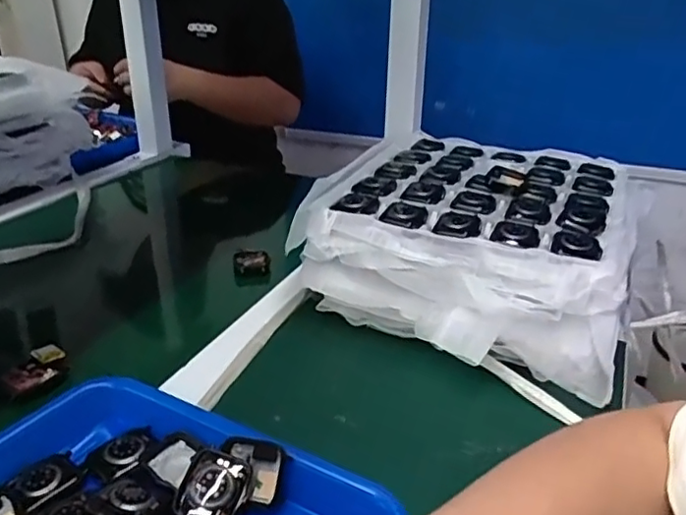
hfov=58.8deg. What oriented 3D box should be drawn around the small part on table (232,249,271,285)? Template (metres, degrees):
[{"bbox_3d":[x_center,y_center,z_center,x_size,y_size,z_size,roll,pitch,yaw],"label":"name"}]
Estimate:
[{"bbox_3d":[-0.098,0.010,0.658,0.038,0.023,0.045,-2,26,-5],"label":"small part on table"}]

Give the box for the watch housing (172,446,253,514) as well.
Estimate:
[{"bbox_3d":[-0.074,0.131,0.346,0.036,0.007,0.041,14,49,11],"label":"watch housing"}]

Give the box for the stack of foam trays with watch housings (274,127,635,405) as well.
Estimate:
[{"bbox_3d":[0.121,-0.014,0.594,0.278,0.116,0.258,12,28,21],"label":"stack of foam trays with watch housings"}]

